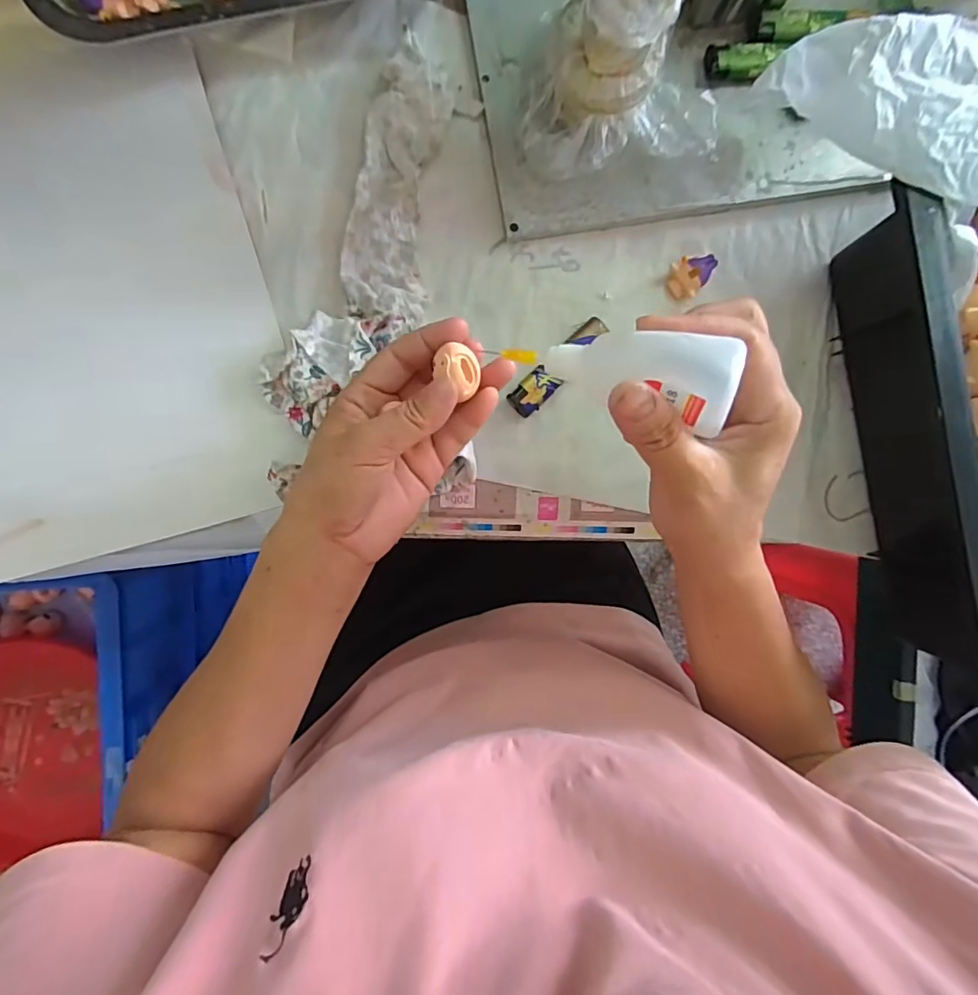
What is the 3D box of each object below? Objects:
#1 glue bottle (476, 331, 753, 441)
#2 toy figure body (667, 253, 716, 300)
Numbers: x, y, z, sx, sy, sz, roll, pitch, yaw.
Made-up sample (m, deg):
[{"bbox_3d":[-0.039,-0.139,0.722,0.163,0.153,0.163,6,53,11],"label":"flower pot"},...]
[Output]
[{"bbox_3d":[0.051,-0.055,0.230,0.099,0.021,0.032,14,97,26],"label":"glue bottle"},{"bbox_3d":[0.136,-0.151,0.361,0.032,0.017,0.024,-36,95,-3],"label":"toy figure body"}]

